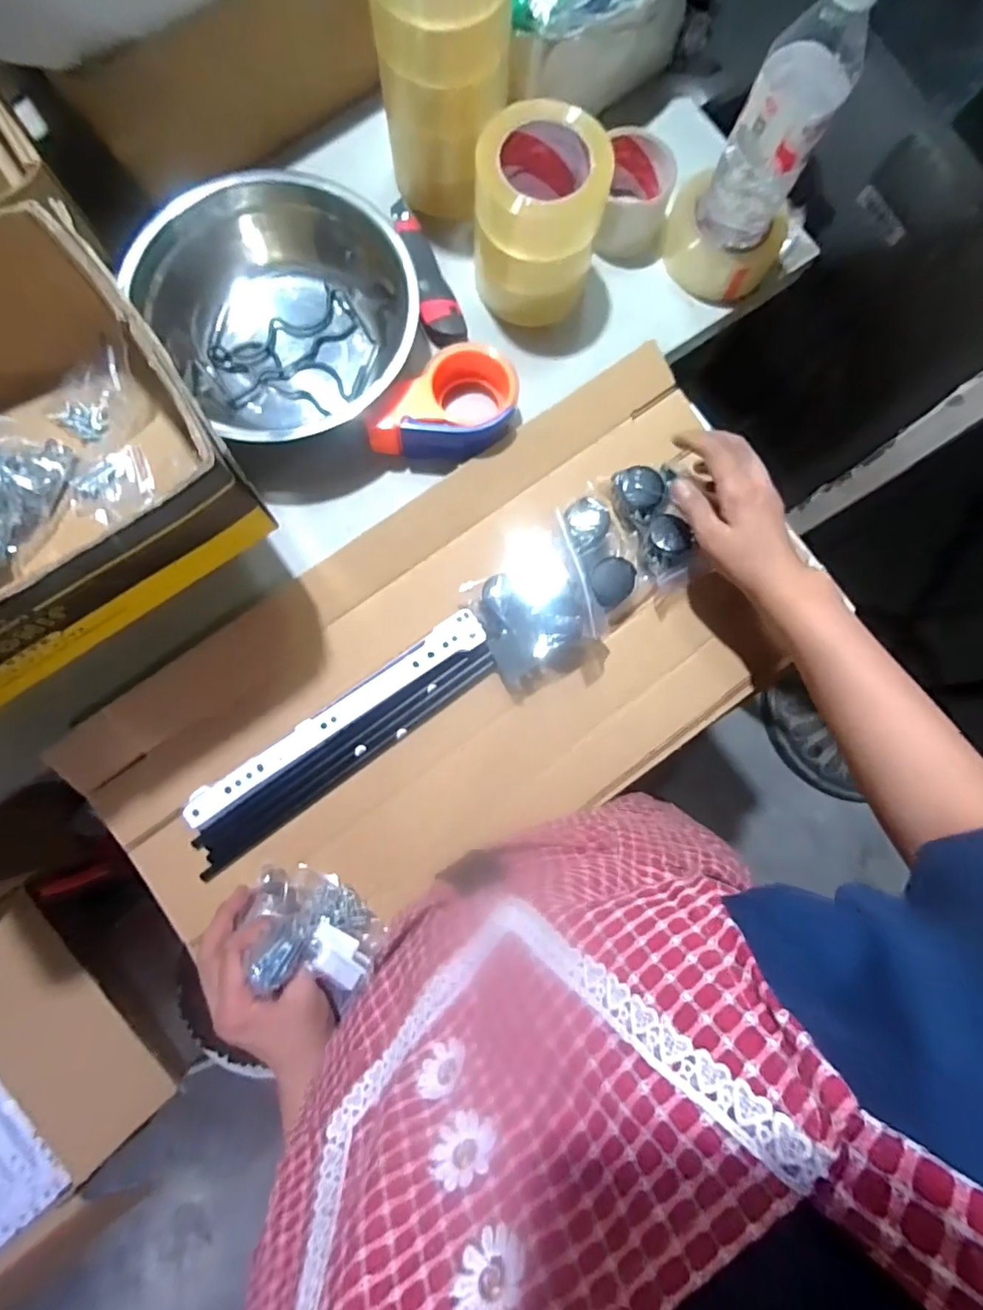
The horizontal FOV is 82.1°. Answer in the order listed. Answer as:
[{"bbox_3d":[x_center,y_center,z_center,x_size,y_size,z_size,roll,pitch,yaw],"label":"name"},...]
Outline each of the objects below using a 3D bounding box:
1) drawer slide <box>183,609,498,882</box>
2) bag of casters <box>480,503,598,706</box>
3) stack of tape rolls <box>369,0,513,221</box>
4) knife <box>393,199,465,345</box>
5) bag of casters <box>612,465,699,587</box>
[{"bbox_3d":[-0.131,0.072,0.498,0.305,0.021,0.061,-37,85,-7],"label":"drawer slide"},{"bbox_3d":[0.039,-0.044,0.504,0.096,0.047,0.140,-23,84,-5],"label":"bag of casters"},{"bbox_3d":[-0.045,-0.508,0.479,0.112,0.190,0.097,2,82,-2],"label":"stack of tape rolls"},{"bbox_3d":[-0.067,-0.378,0.550,0.038,0.025,0.161,-18,83,-5],"label":"knife"},{"bbox_3d":[0.157,-0.123,0.528,0.056,0.030,0.109,-18,80,-5],"label":"bag of casters"}]

